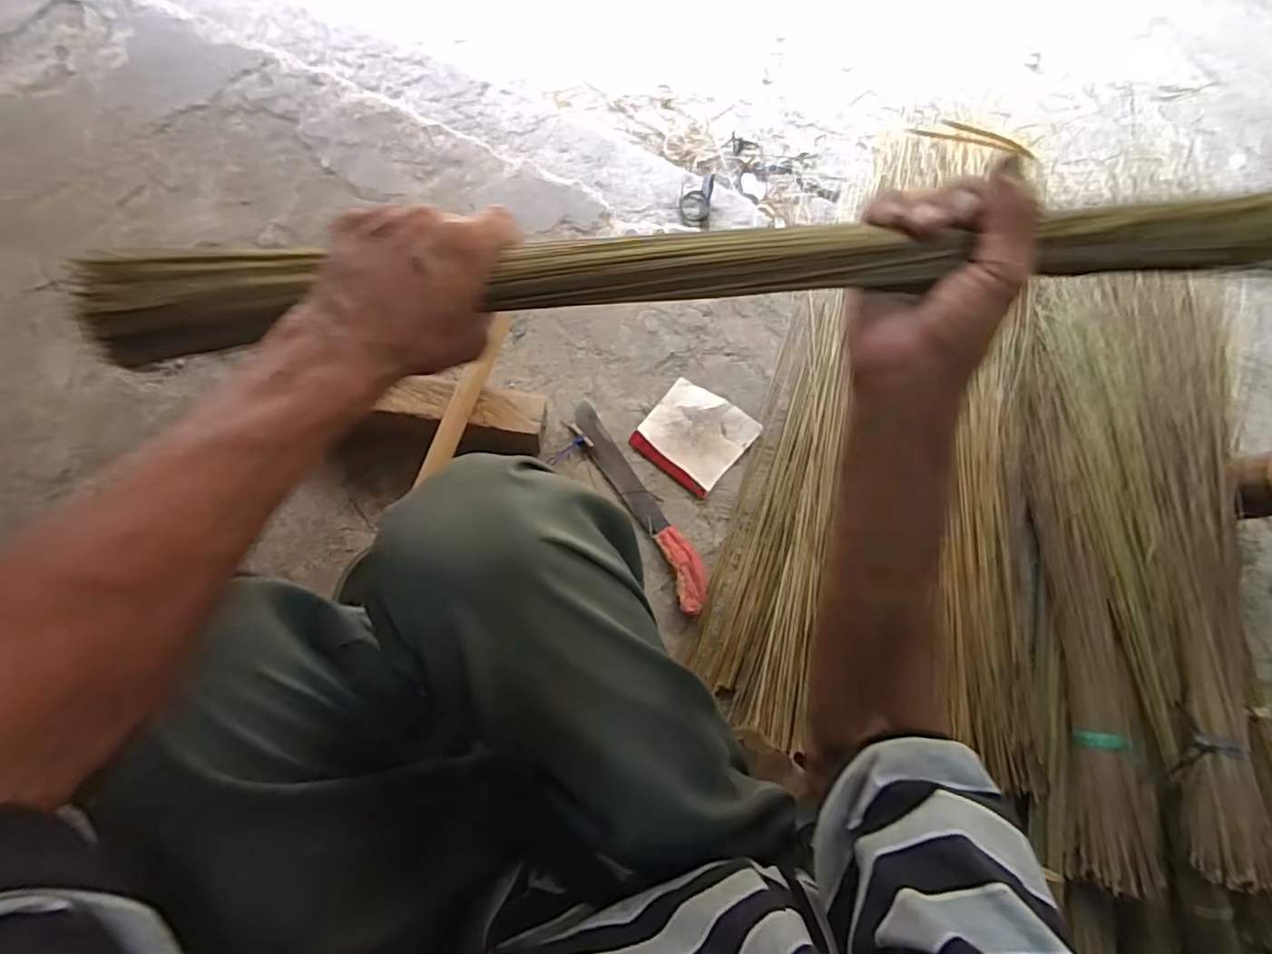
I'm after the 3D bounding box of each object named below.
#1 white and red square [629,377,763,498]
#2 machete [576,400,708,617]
[{"bbox_3d":[0.079,-0.058,0.826,0.128,0.008,0.130,38,78,8],"label":"white and red square"},{"bbox_3d":[0.007,0.030,0.802,0.049,0.026,0.314,-28,80,-11],"label":"machete"}]

